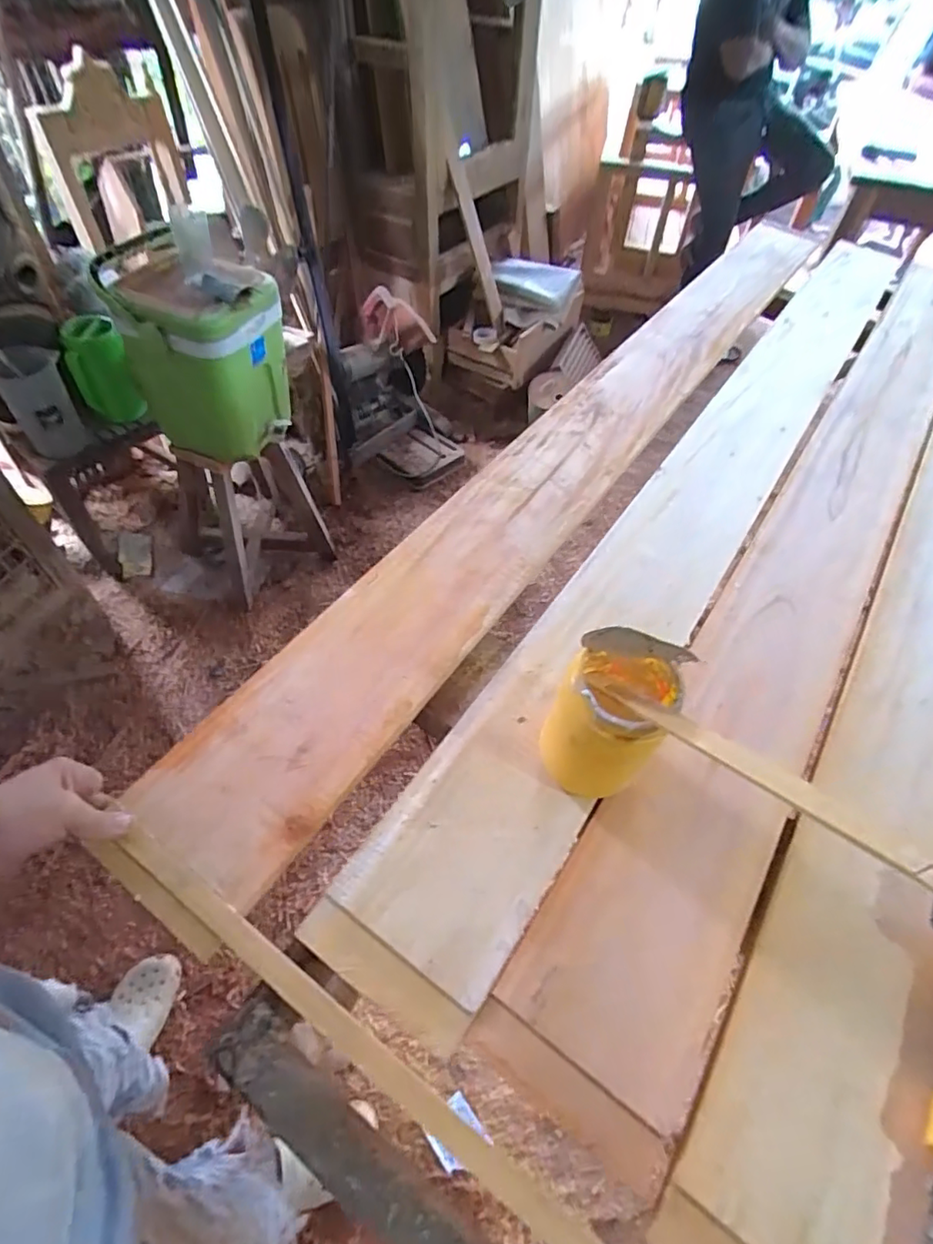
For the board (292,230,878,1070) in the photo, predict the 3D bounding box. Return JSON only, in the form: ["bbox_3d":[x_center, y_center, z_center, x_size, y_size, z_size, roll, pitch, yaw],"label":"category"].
[{"bbox_3d":[0.375,-0.241,0.867,0.160,0.027,1.634,31,58,16],"label":"board"}]

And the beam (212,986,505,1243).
[{"bbox_3d":[0.012,0.469,0.406,0.512,0.031,0.056,33,57,18],"label":"beam"}]

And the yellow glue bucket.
[{"bbox_3d":[0.130,0.072,0.495,0.091,0.204,0.098,3,55,-4],"label":"yellow glue bucket"}]

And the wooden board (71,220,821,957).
[{"bbox_3d":[0.208,-0.312,0.902,0.155,0.019,1.689,32,58,17],"label":"wooden board"}]

